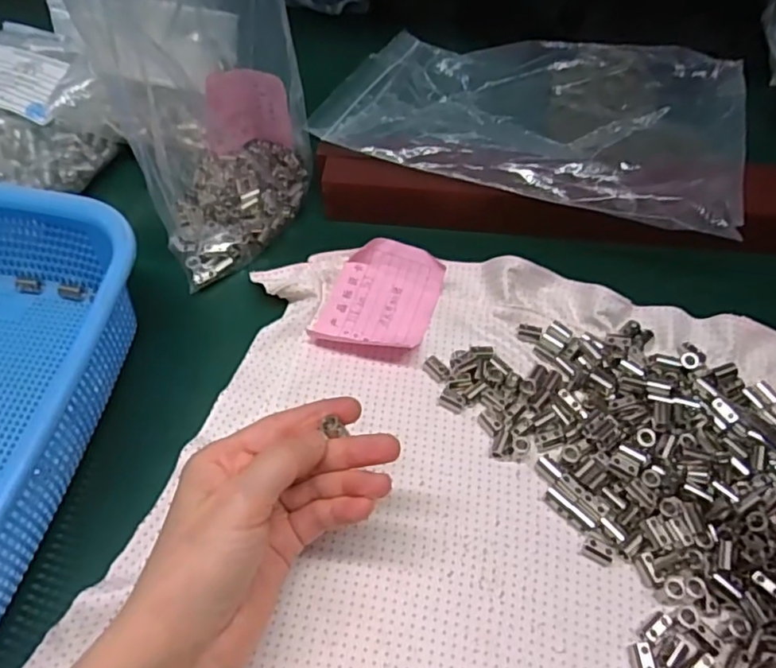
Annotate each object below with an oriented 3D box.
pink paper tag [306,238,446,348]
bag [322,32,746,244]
[{"bbox_3d":[-0.004,-0.023,0.378,0.066,0.028,0.073,19,59,11],"label":"pink paper tag"},{"bbox_3d":[0.113,-0.163,0.453,0.284,0.057,0.203,19,59,11],"label":"bag"}]

